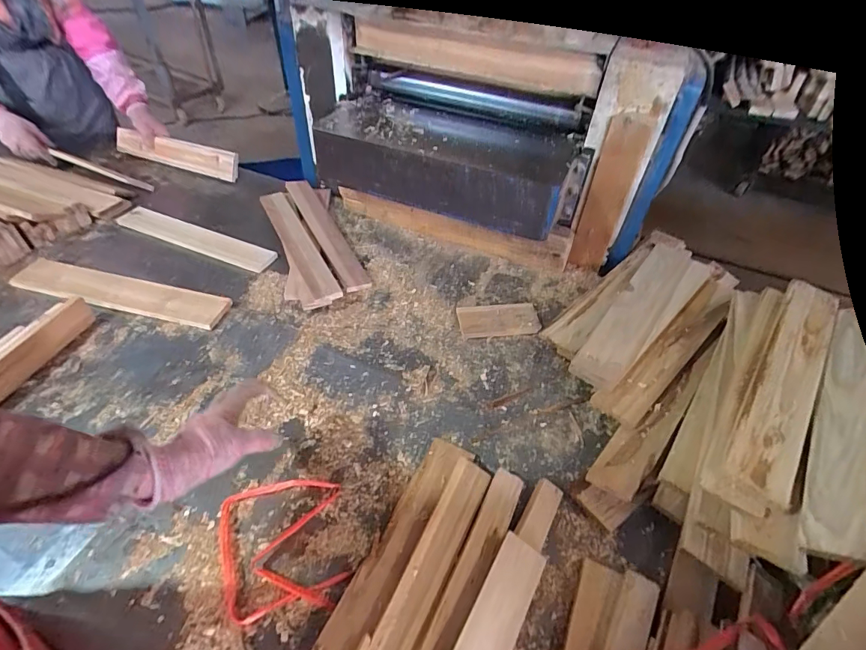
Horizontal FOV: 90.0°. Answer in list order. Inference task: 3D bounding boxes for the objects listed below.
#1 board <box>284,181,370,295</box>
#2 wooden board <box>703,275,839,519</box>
[{"bbox_3d":[-0.265,-0.241,1.076,0.068,0.027,0.465,-19,51,-21],"label":"board"},{"bbox_3d":[0.529,0.081,0.653,0.087,0.030,0.485,34,54,22],"label":"wooden board"}]

